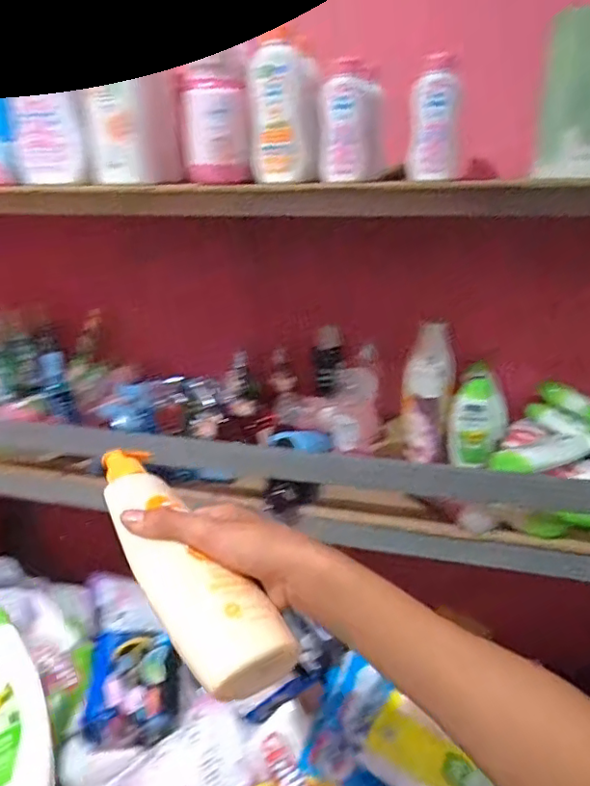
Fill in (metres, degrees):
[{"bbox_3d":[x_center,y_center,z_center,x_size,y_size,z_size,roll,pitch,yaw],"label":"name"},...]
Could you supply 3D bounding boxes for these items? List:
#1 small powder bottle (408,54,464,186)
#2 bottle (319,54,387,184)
[{"bbox_3d":[0.154,-0.295,0.607,0.052,0.115,0.044,5,19,15],"label":"small powder bottle"},{"bbox_3d":[0.067,-0.307,0.629,0.062,0.124,0.065,5,19,15],"label":"bottle"}]

